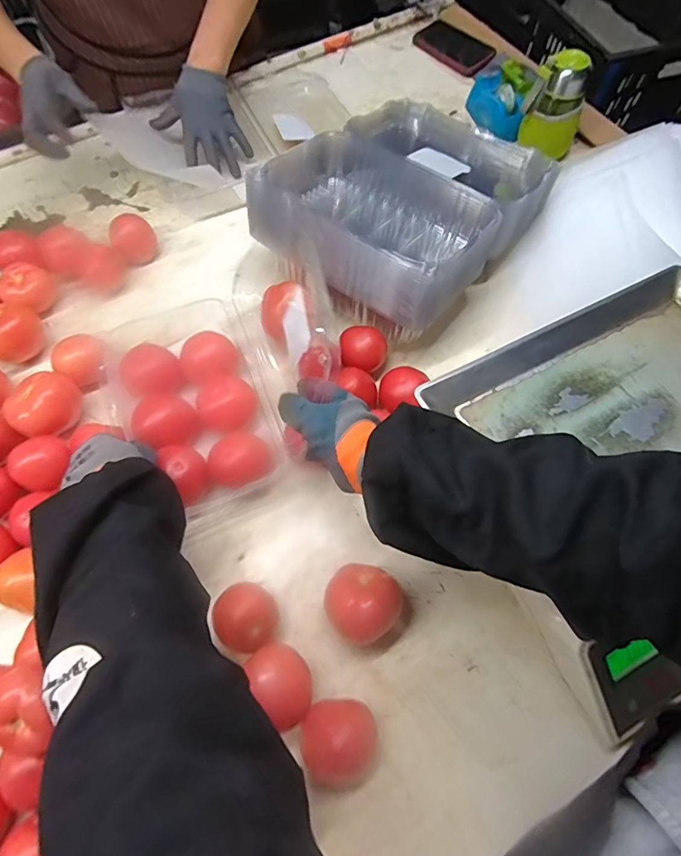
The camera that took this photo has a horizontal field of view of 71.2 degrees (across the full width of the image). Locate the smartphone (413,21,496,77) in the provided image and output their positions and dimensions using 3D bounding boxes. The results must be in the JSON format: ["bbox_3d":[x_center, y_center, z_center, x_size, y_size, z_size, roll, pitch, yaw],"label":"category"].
[{"bbox_3d":[0.217,-0.726,0.902,0.086,0.009,0.162,-38,68,0],"label":"smartphone"}]

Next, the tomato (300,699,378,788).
[{"bbox_3d":[-0.001,0.285,0.437,0.066,0.051,0.061,0,65,0],"label":"tomato"}]

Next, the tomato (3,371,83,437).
[{"bbox_3d":[-0.353,-0.027,0.569,0.075,0.065,0.078,0,65,0],"label":"tomato"}]

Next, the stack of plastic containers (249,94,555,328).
[{"bbox_3d":[0.096,-0.313,0.651,0.273,0.143,0.373,37,71,16],"label":"stack of plastic containers"}]

